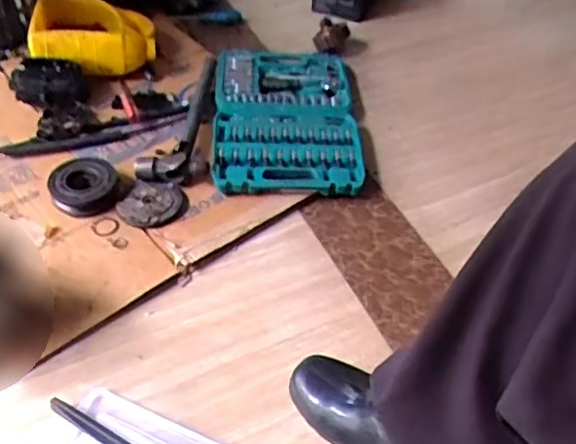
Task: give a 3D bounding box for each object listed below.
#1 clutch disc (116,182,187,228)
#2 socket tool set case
[{"bbox_3d":[-0.206,-0.027,0.949,0.085,0.016,0.098,22,53,16],"label":"clutch disc"},{"bbox_3d":[-0.003,-0.192,1.073,0.247,0.047,0.359,-1,50,-3],"label":"socket tool set case"}]

